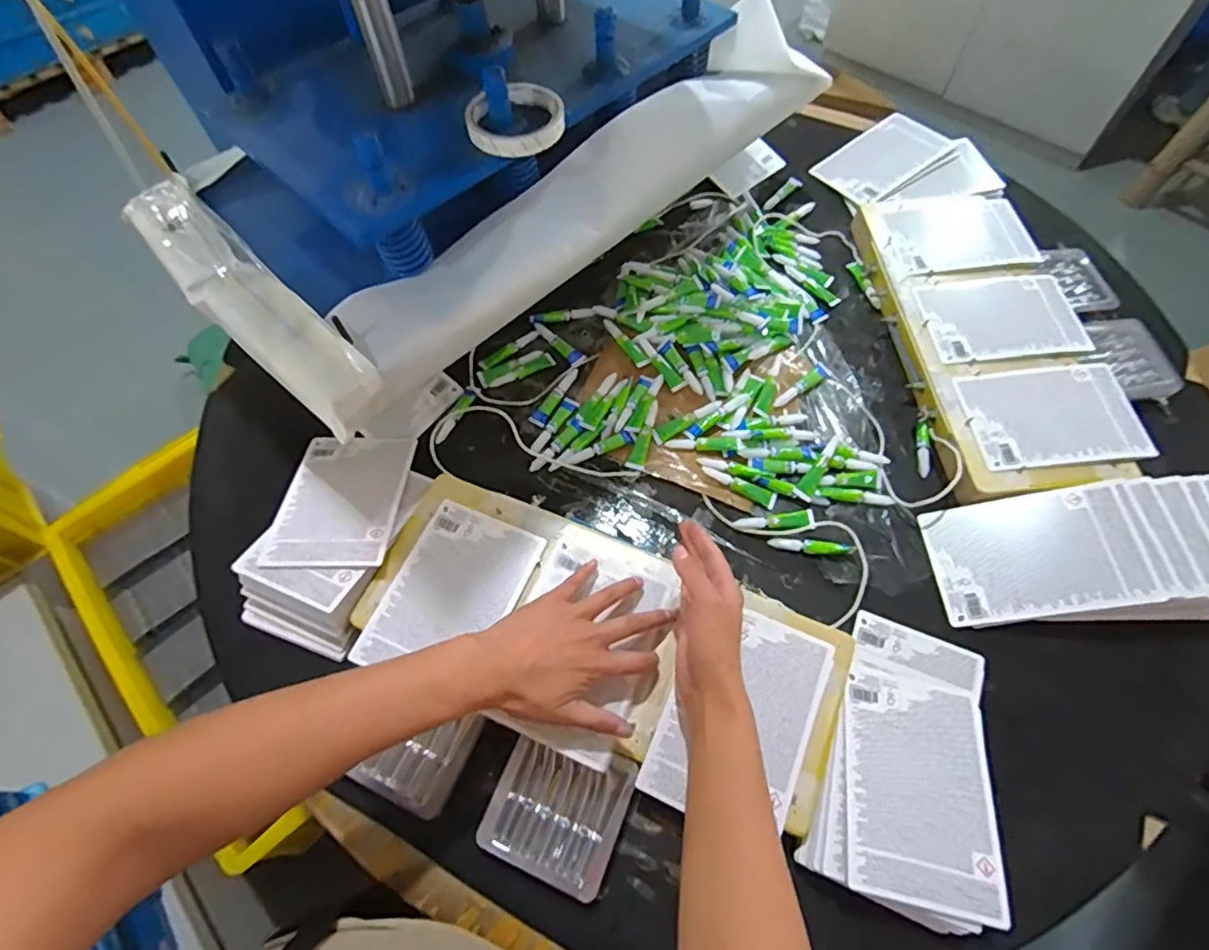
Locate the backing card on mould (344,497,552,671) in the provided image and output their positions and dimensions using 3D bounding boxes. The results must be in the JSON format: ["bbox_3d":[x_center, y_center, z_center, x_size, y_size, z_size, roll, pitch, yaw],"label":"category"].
[{"bbox_3d":[-0.141,0.110,0.554,0.114,0.007,0.164,22,64,13],"label":"backing card on mould"}]

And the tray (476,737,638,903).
[{"bbox_3d":[-0.038,0.270,0.487,0.103,0.014,0.101,20,67,12],"label":"tray"}]

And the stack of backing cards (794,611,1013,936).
[{"bbox_3d":[0.260,0.232,0.497,0.133,0.031,0.222,21,64,12],"label":"stack of backing cards"}]

